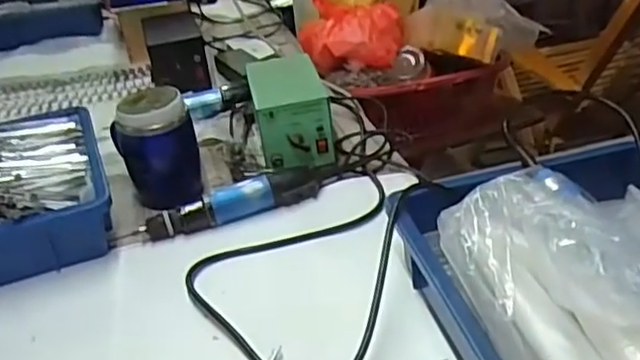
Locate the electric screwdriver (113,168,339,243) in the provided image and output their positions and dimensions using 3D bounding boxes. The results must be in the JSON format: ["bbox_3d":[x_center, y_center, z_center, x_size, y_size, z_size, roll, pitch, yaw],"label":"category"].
[{"bbox_3d":[-0.102,0.023,0.724,0.261,0.034,0.036,-14,31,-12],"label":"electric screwdriver"}]

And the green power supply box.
[{"bbox_3d":[-0.042,-0.092,0.841,0.094,0.088,0.159,-10,31,-6],"label":"green power supply box"}]

